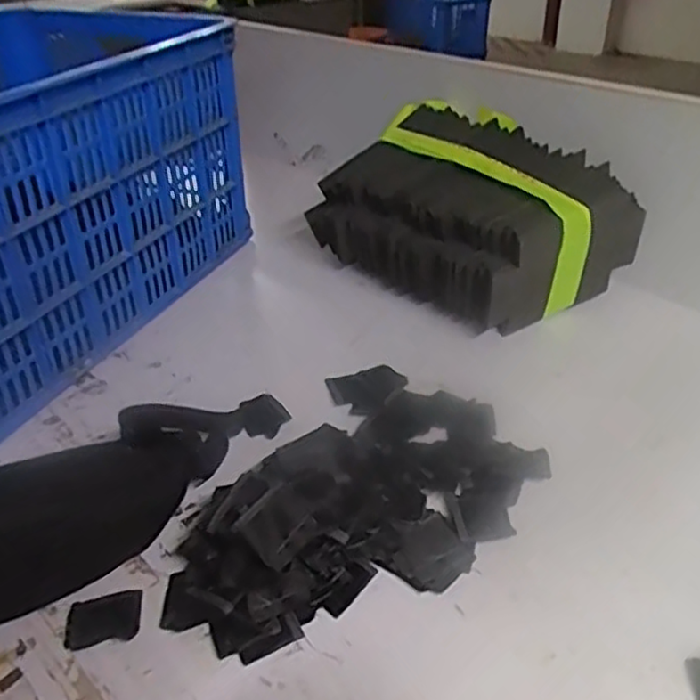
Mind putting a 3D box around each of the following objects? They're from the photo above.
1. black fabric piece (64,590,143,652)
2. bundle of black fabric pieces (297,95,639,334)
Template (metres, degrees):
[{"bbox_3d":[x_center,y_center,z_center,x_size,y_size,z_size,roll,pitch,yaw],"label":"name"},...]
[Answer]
[{"bbox_3d":[-0.187,0.204,0.522,0.055,0.005,0.042,-6,34,-6],"label":"black fabric piece"},{"bbox_3d":[0.148,-0.175,0.906,0.273,0.181,0.336,-19,38,-24],"label":"bundle of black fabric pieces"}]

